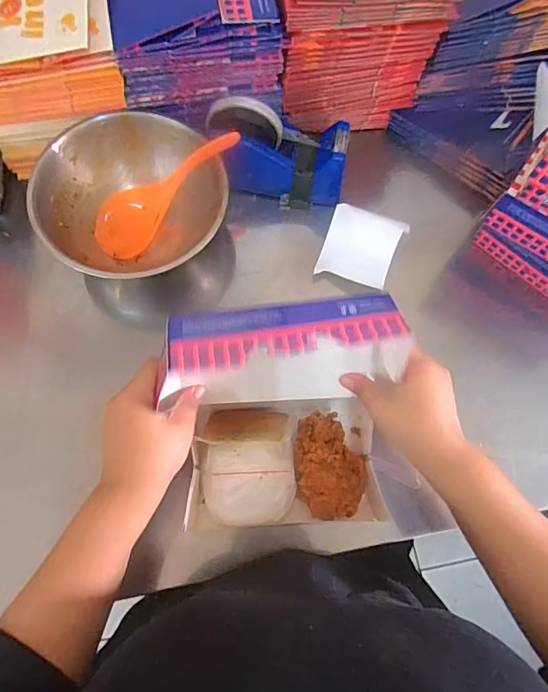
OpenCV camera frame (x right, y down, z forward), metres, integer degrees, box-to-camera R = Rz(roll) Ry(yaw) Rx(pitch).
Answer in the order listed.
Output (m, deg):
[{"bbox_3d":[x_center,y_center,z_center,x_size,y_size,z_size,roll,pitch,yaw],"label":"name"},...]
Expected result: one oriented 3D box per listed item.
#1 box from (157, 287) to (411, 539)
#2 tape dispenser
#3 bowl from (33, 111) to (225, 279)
[{"bbox_3d":[0.011,0.065,0.393,0.174,0.153,0.161,-5,71,-3],"label":"box"},{"bbox_3d":[0.006,-0.211,0.512,0.159,0.096,0.057,8,71,2],"label":"tape dispenser"},{"bbox_3d":[-0.149,-0.156,0.509,0.193,0.094,0.169,-1,71,-2],"label":"bowl"}]

